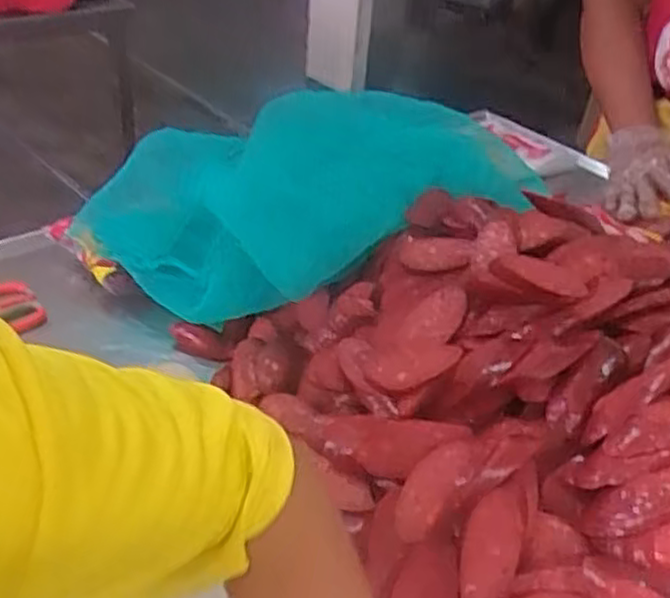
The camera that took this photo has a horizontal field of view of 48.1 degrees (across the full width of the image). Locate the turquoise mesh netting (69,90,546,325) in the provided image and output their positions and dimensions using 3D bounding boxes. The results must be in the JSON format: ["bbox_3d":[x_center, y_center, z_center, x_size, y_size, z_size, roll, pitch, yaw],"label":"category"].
[{"bbox_3d":[-0.040,-0.110,0.784,0.459,0.148,0.167,-14,37,4],"label":"turquoise mesh netting"}]

